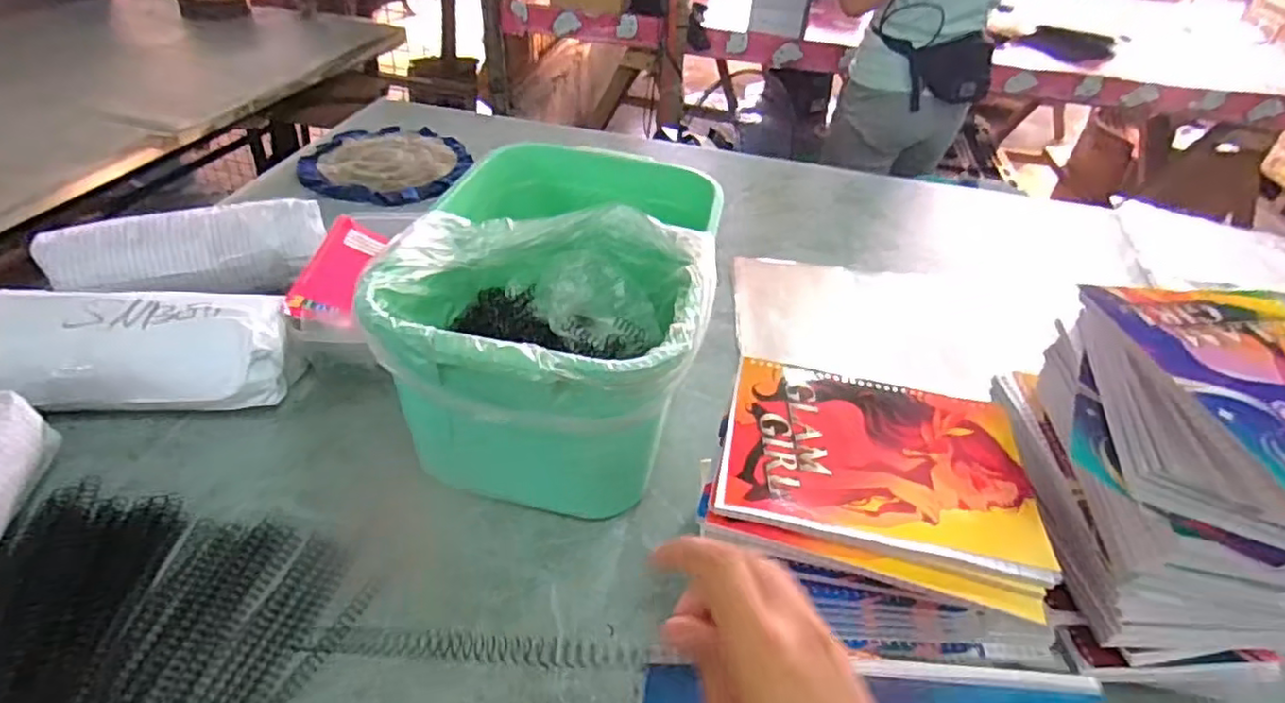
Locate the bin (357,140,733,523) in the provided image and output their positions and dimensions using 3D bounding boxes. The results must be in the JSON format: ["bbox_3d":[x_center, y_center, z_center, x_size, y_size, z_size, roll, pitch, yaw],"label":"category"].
[{"bbox_3d":[-0.070,-0.021,0.608,0.240,0.195,0.323,11,40,6],"label":"bin"}]

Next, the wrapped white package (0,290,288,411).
[{"bbox_3d":[-0.465,0.010,0.598,0.283,0.091,0.104,0,40,-7],"label":"wrapped white package"}]

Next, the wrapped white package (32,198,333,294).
[{"bbox_3d":[-0.473,-0.102,0.703,0.256,0.072,0.080,-13,43,-21],"label":"wrapped white package"}]

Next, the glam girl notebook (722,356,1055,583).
[{"bbox_3d":[0.157,0.069,0.449,0.198,0.009,0.149,11,39,7],"label":"glam girl notebook"}]

